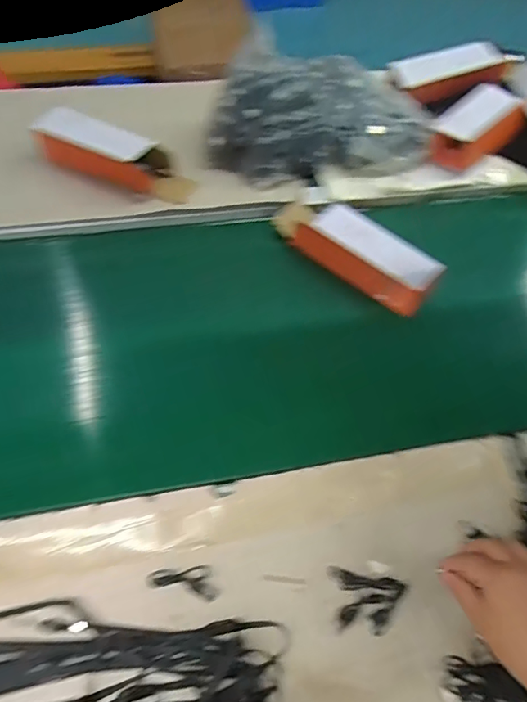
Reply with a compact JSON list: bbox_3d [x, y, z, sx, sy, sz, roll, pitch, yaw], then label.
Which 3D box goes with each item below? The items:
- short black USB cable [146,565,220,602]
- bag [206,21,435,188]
[{"bbox_3d":[-0.077,0.224,0.519,0.068,0.004,0.029,13,59,4],"label":"short black USB cable"},{"bbox_3d":[0.089,-0.389,0.835,0.357,0.133,0.235,-4,59,-6],"label":"bag"}]

